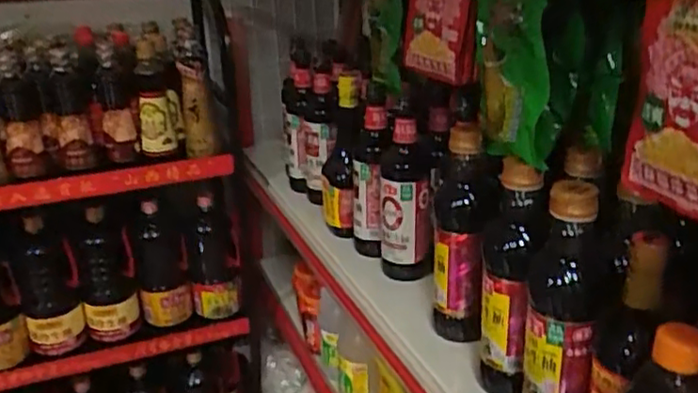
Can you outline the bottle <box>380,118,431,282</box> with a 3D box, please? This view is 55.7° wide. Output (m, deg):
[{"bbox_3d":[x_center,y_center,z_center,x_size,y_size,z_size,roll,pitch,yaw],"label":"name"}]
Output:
[{"bbox_3d":[0.082,0.008,0.947,0.074,0.233,0.074,-2,23,2],"label":"bottle"}]

